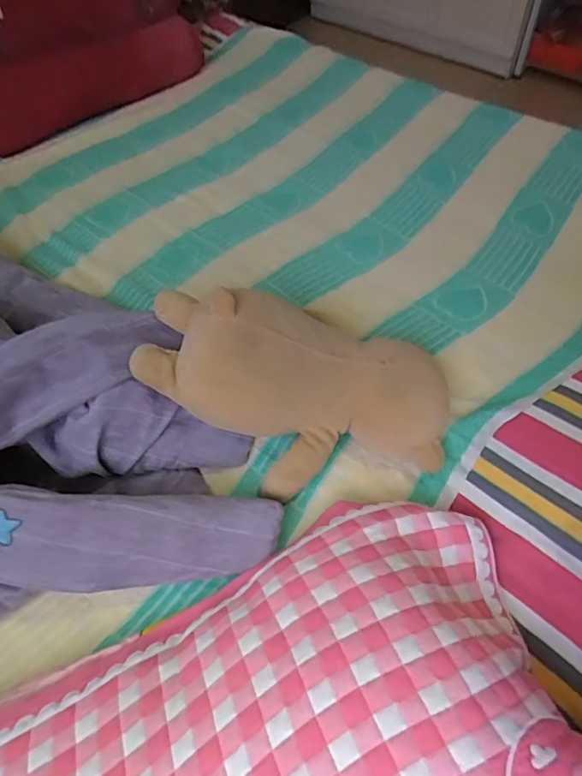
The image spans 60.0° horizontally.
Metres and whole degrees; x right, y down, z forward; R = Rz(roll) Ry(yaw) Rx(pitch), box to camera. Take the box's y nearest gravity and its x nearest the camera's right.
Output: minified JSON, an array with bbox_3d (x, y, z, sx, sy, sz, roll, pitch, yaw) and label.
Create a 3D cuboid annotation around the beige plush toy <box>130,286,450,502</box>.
[{"bbox_3d":[0.004,0.000,0.679,0.403,0.180,0.232,9,57,10],"label":"beige plush toy"}]

